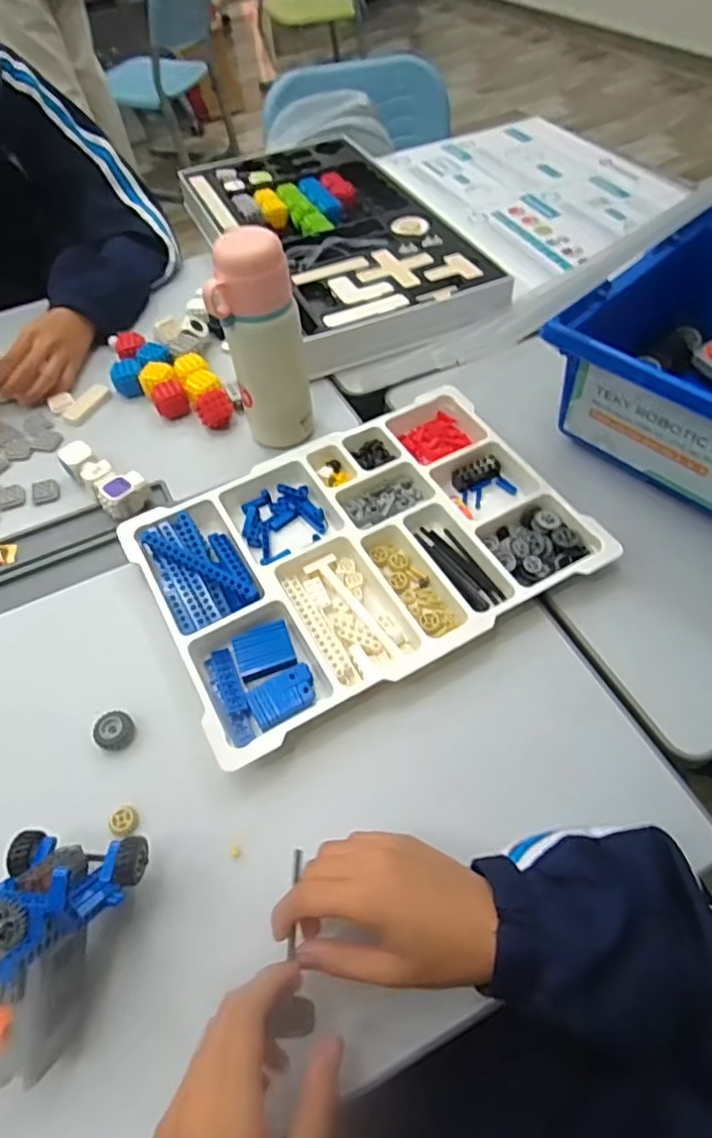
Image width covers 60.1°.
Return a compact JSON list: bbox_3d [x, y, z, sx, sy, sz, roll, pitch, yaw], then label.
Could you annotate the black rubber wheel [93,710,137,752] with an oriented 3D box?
[{"bbox_3d":[-0.193,0.129,0.492,0.029,0.018,0.026,-30,58,-17],"label":"black rubber wheel"}]

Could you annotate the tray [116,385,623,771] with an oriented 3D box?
[{"bbox_3d":[0.004,-0.020,0.569,0.368,0.034,0.262,-27,57,-15],"label":"tray"}]

